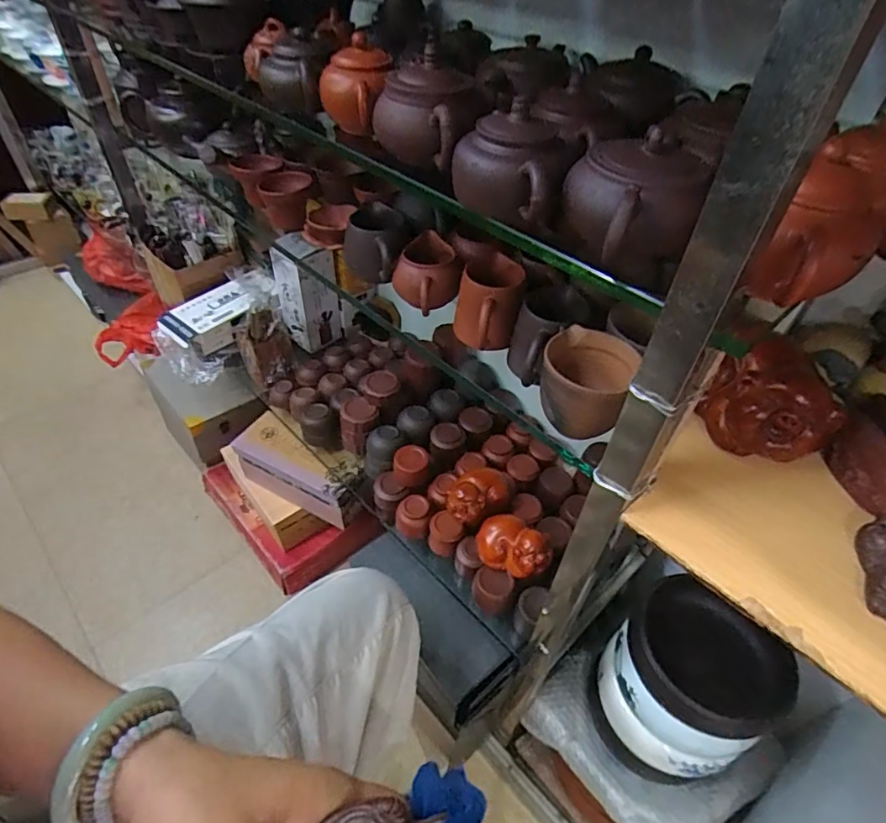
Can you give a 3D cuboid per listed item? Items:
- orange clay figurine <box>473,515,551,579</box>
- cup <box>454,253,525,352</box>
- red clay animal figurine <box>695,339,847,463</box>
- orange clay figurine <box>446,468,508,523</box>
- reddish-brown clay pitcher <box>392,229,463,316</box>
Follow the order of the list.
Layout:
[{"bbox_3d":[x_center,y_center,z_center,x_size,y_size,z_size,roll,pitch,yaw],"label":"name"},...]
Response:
[{"bbox_3d":[0.097,0.190,0.737,0.104,0.060,0.061,25,50,20],"label":"orange clay figurine"},{"bbox_3d":[0.049,-0.116,0.560,0.065,0.067,0.079,10,46,7],"label":"cup"},{"bbox_3d":[0.274,-0.007,0.450,0.076,0.069,0.100,-1,46,-4],"label":"red clay animal figurine"},{"bbox_3d":[0.047,0.128,0.795,0.090,0.062,0.067,-23,51,-23],"label":"orange clay figurine"},{"bbox_3d":[-0.021,-0.156,0.603,0.067,0.059,0.072,-9,47,-12],"label":"reddish-brown clay pitcher"}]

